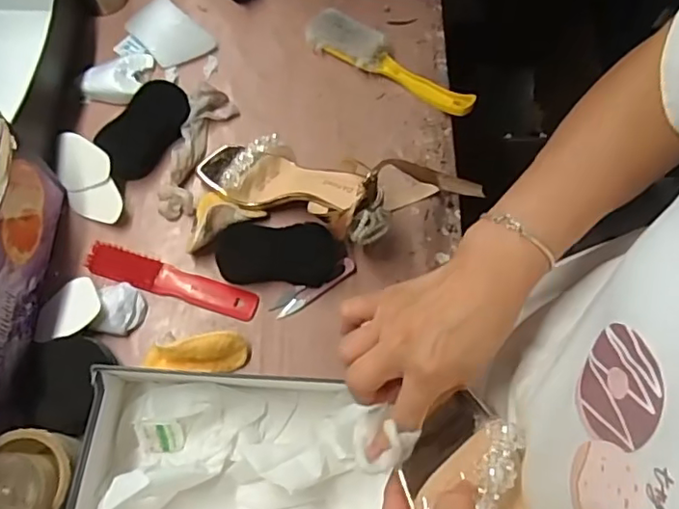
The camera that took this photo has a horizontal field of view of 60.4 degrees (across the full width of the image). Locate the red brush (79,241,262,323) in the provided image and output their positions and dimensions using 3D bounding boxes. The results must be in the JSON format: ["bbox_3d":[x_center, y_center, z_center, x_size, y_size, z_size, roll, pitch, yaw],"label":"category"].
[{"bbox_3d":[-0.182,0.029,0.635,0.187,0.020,0.037,18,70,6],"label":"red brush"}]

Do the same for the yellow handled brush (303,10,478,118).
[{"bbox_3d":[0.066,-0.245,0.733,0.234,0.029,0.065,27,71,9],"label":"yellow handled brush"}]

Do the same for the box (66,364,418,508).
[{"bbox_3d":[-0.096,0.192,0.533,0.297,0.077,0.170,4,69,1],"label":"box"}]

